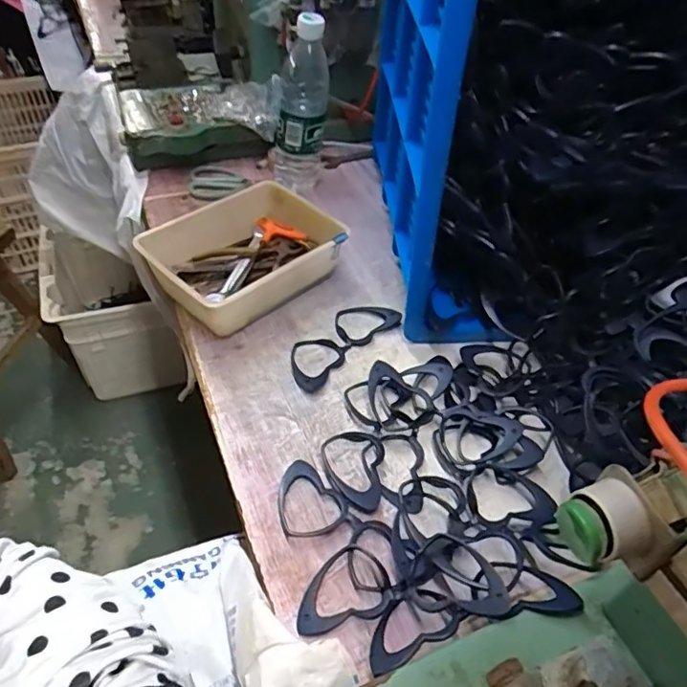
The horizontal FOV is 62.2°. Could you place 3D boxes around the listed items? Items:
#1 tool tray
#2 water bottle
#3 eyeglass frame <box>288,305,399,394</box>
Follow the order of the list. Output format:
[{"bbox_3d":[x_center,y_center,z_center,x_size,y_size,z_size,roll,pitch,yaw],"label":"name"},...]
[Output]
[{"bbox_3d":[-0.105,-0.103,0.667,0.228,0.067,0.152,-33,57,-31],"label":"tool tray"},{"bbox_3d":[-0.059,-0.317,0.770,0.075,0.225,0.070,1,46,-4],"label":"water bottle"},{"bbox_3d":[-0.004,-0.003,0.620,0.062,0.010,0.149,35,53,25],"label":"eyeglass frame"}]

